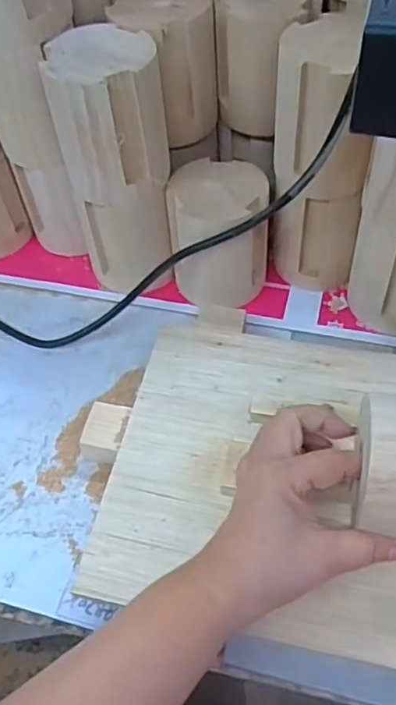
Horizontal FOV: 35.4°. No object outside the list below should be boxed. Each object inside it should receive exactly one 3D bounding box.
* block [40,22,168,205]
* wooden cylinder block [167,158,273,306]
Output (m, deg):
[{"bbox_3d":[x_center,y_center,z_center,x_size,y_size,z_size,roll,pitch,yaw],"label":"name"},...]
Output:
[{"bbox_3d":[-0.065,-0.173,0.451,0.078,0.093,0.077,-9,55,-1],"label":"block"},{"bbox_3d":[0.018,-0.092,0.518,0.078,0.098,0.081,5,56,8],"label":"wooden cylinder block"}]

